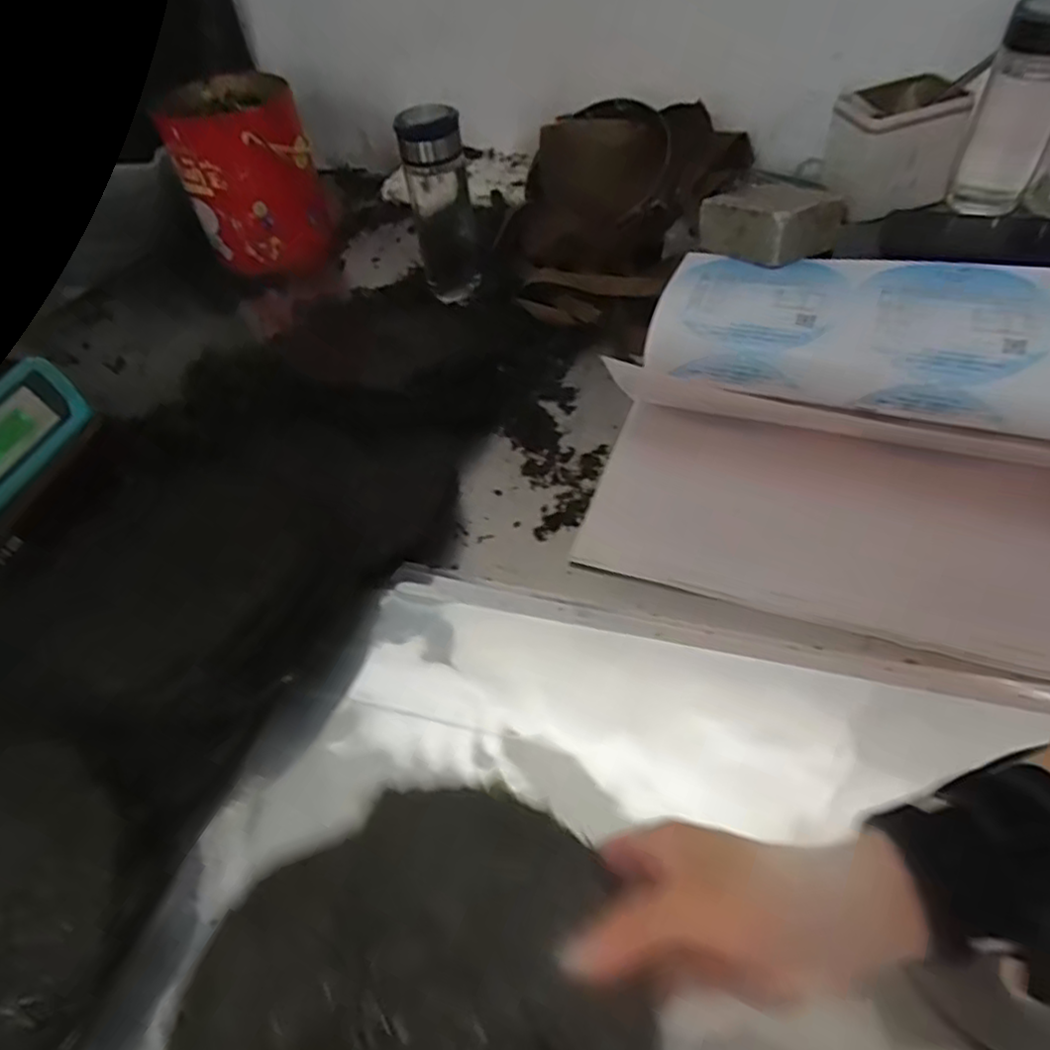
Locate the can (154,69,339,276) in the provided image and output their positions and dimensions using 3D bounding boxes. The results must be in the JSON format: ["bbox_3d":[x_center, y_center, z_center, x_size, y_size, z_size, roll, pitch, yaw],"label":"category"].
[{"bbox_3d":[-0.341,-0.438,0.853,0.158,0.193,0.157,-21,50,-12],"label":"can"}]

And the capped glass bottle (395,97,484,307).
[{"bbox_3d":[-0.088,-0.336,0.719,0.067,0.178,0.054,-10,49,-2],"label":"capped glass bottle"}]

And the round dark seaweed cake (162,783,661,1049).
[{"bbox_3d":[-0.047,0.205,0.273,0.192,0.013,0.173,-33,54,-20],"label":"round dark seaweed cake"}]

